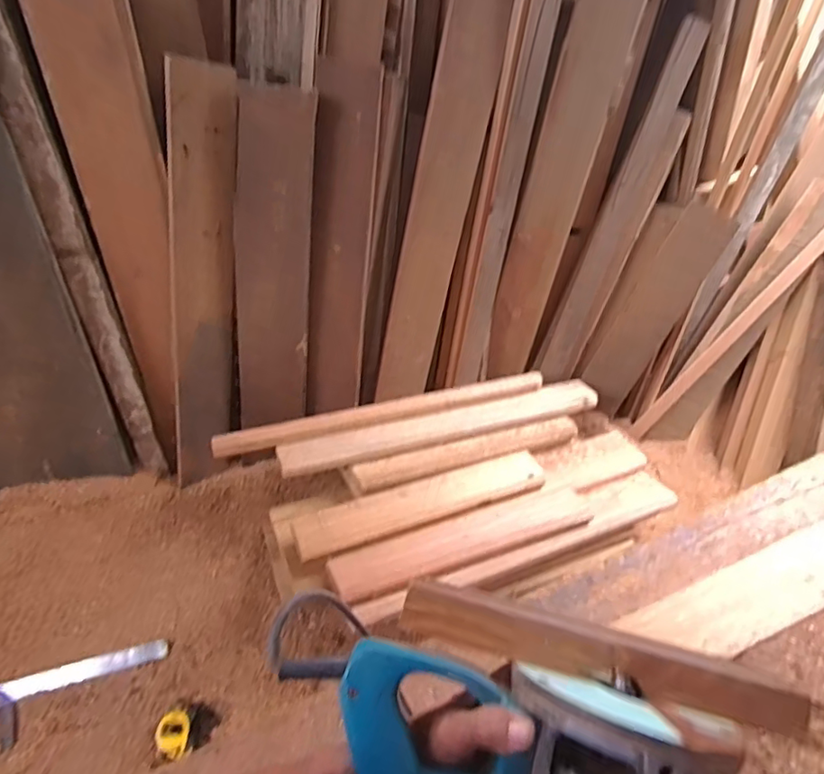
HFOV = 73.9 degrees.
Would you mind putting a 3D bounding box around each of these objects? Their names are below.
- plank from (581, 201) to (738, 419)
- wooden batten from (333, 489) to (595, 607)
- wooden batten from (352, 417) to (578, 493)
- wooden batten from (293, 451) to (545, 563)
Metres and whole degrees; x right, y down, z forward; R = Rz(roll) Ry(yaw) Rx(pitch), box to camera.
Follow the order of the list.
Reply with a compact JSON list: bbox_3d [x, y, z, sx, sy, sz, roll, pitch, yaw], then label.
[{"bbox_3d":[0.568,-0.168,1.305,0.129,0.515,0.024,25,27,2],"label":"plank"},{"bbox_3d":[0.110,0.282,1.008,0.521,0.022,0.096,-11,48,-22],"label":"wooden batten"},{"bbox_3d":[0.129,0.138,1.162,0.509,0.030,0.060,-11,49,-20],"label":"wooden batten"},{"bbox_3d":[0.030,0.217,1.055,0.511,0.028,0.088,-12,48,-23],"label":"wooden batten"}]

